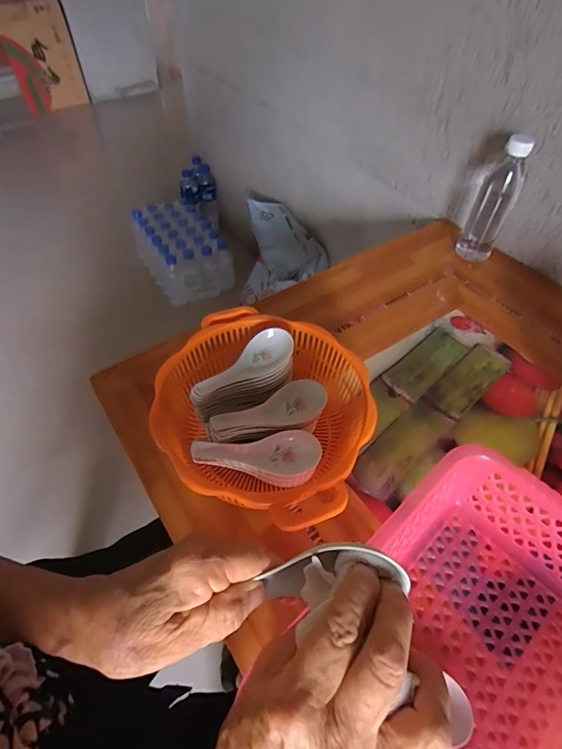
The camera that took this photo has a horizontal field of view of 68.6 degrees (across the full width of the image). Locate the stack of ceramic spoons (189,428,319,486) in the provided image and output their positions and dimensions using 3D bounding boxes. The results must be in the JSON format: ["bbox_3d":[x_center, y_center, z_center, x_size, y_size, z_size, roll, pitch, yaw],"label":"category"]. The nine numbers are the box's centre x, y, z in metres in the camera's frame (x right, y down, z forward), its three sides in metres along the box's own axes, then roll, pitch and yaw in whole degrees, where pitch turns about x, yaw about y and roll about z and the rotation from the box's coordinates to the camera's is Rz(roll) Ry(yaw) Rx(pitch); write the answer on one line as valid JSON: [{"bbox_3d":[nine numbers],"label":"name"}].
[{"bbox_3d":[-0.023,0.082,0.404,0.125,0.029,0.049,4,49,-19],"label":"stack of ceramic spoons"}]

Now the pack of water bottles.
[{"bbox_3d":[-0.329,-0.405,1.371,0.226,0.184,0.334,-26,57,-20],"label":"pack of water bottles"}]

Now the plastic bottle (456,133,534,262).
[{"bbox_3d":[0.329,-0.269,0.639,0.054,0.181,0.049,16,53,12],"label":"plastic bottle"}]

